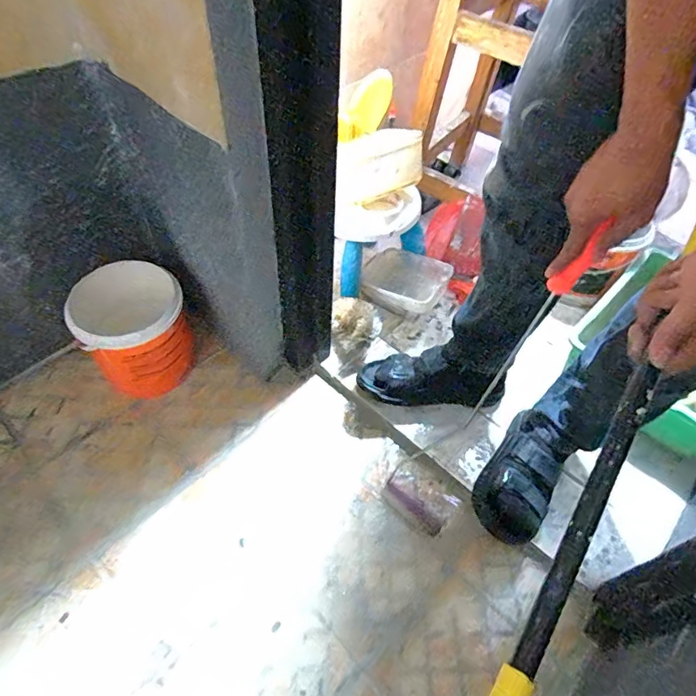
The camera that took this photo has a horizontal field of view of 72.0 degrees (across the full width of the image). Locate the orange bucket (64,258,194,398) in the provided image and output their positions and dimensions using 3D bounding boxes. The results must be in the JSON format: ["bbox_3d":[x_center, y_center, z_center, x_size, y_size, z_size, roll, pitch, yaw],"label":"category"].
[{"bbox_3d":[-0.397,-0.035,0.903,0.182,0.197,0.200,-21,57,-21],"label":"orange bucket"}]

